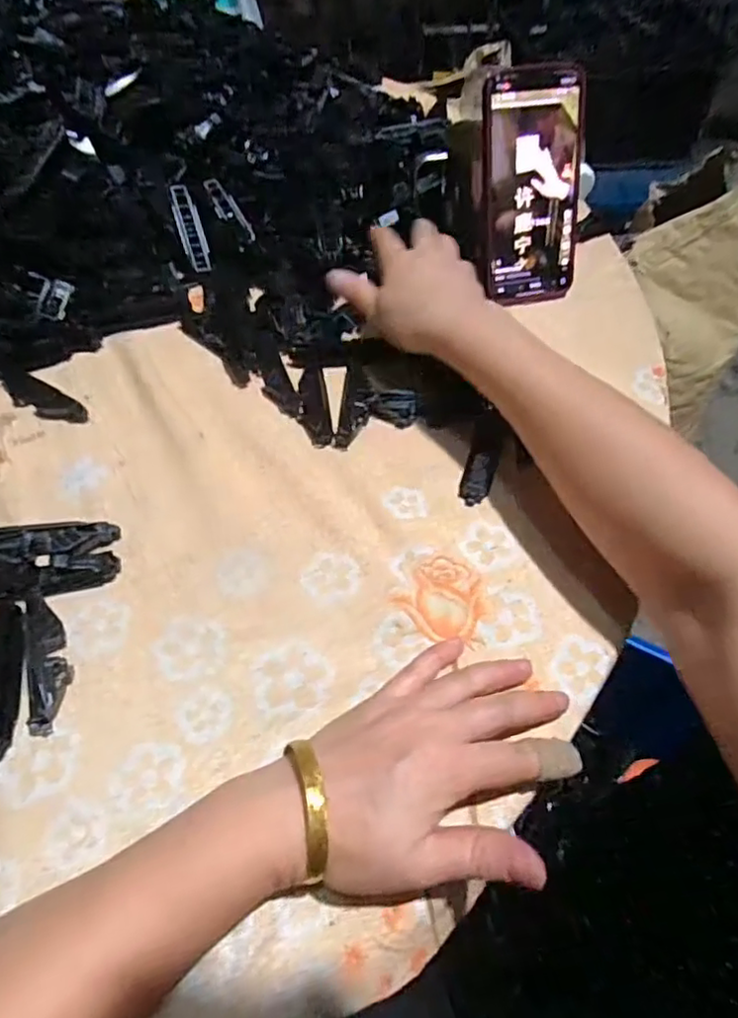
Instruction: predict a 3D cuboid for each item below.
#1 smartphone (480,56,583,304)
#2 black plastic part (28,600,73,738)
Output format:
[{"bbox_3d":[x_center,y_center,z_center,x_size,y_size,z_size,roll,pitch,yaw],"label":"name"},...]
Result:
[{"bbox_3d":[0.125,-0.241,0.470,0.075,0.160,0.010,-9,31,-4],"label":"smartphone"},{"bbox_3d":[-0.171,0.080,0.325,0.018,0.018,0.072,-13,58,-7],"label":"black plastic part"}]

